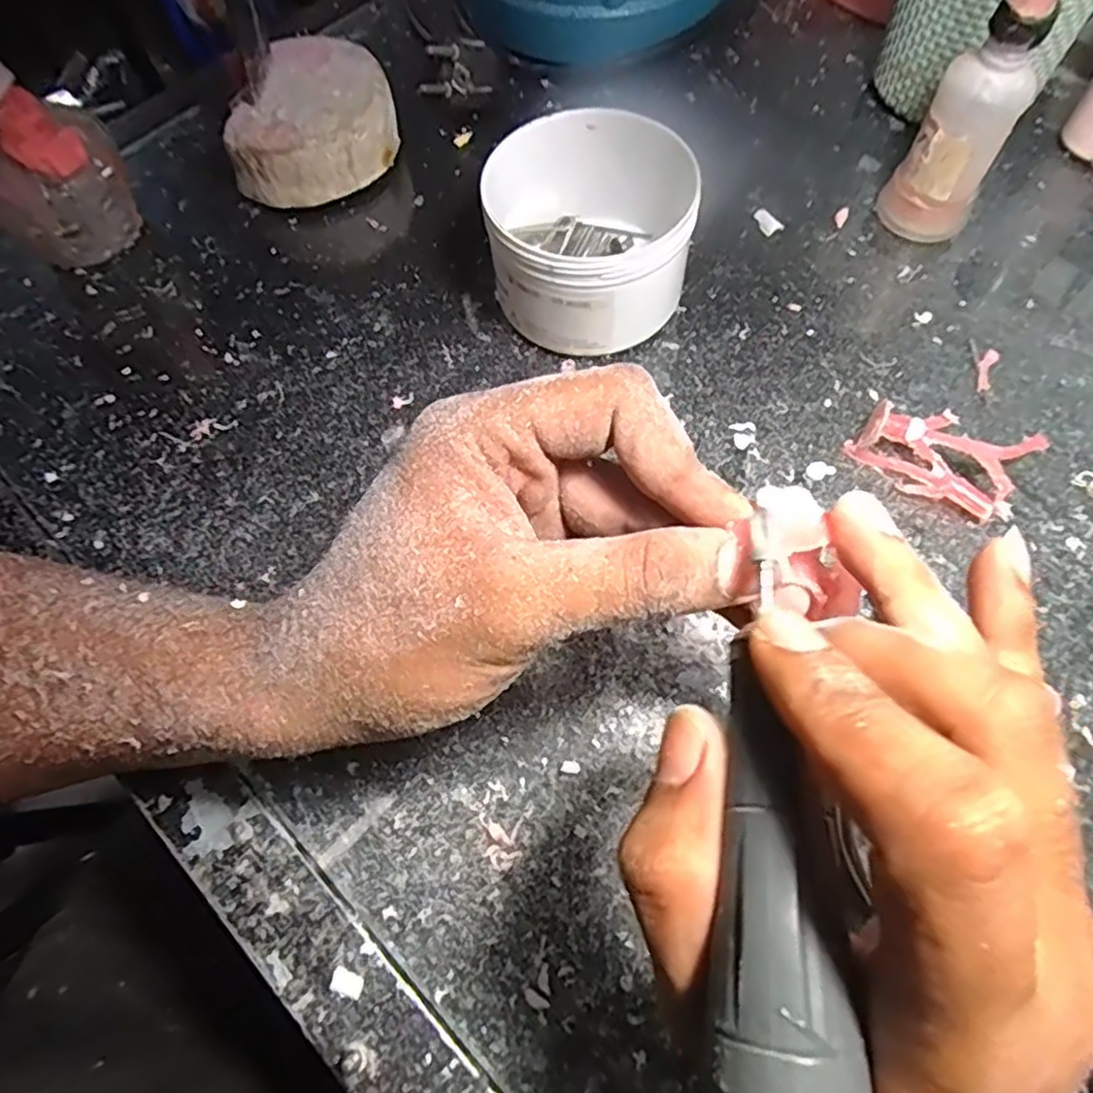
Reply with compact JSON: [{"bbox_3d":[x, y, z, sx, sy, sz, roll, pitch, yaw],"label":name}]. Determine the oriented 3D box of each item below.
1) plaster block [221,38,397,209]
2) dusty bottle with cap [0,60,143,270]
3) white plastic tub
[{"bbox_3d":[-0.121,-0.224,0.371,0.071,0.044,0.090,25,69,13],"label":"plaster block"},{"bbox_3d":[-0.248,-0.190,0.323,0.058,0.117,0.060,22,69,12],"label":"dusty bottle with cap"},{"bbox_3d":[0.019,-0.143,0.317,0.089,0.062,0.105,-2,66,2],"label":"white plastic tub"}]

